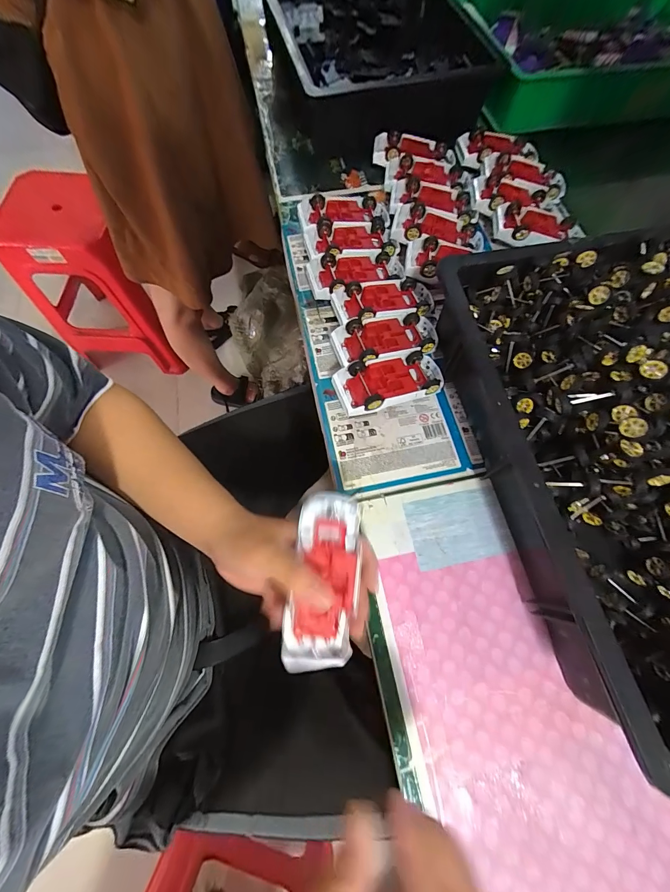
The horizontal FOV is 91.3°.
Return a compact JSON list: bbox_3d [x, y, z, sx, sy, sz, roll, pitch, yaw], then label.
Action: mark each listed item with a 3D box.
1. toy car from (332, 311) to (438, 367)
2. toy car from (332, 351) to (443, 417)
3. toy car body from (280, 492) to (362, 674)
[{"bbox_3d":[0.064,-0.129,0.399,0.128,0.037,0.057,-19,70,-7],"label":"toy car"},{"bbox_3d":[0.064,-0.072,0.377,0.126,0.040,0.054,-19,70,-7],"label":"toy car"},{"bbox_3d":[-0.009,0.108,0.268,0.052,0.027,0.135,7,83,3],"label":"toy car body"}]

